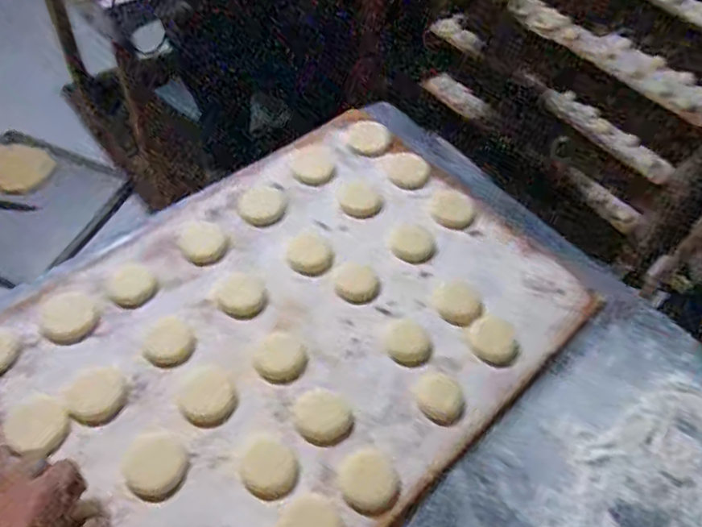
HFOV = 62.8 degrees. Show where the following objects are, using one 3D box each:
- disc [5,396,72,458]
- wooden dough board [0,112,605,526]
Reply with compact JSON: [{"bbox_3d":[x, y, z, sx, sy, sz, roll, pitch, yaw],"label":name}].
[{"bbox_3d":[-0.284,0.147,0.521,0.053,0.006,0.050,2,54,-3],"label":"disc"},{"bbox_3d":[-0.058,0.066,0.602,0.554,0.018,0.407,-35,64,-26],"label":"wooden dough board"}]

